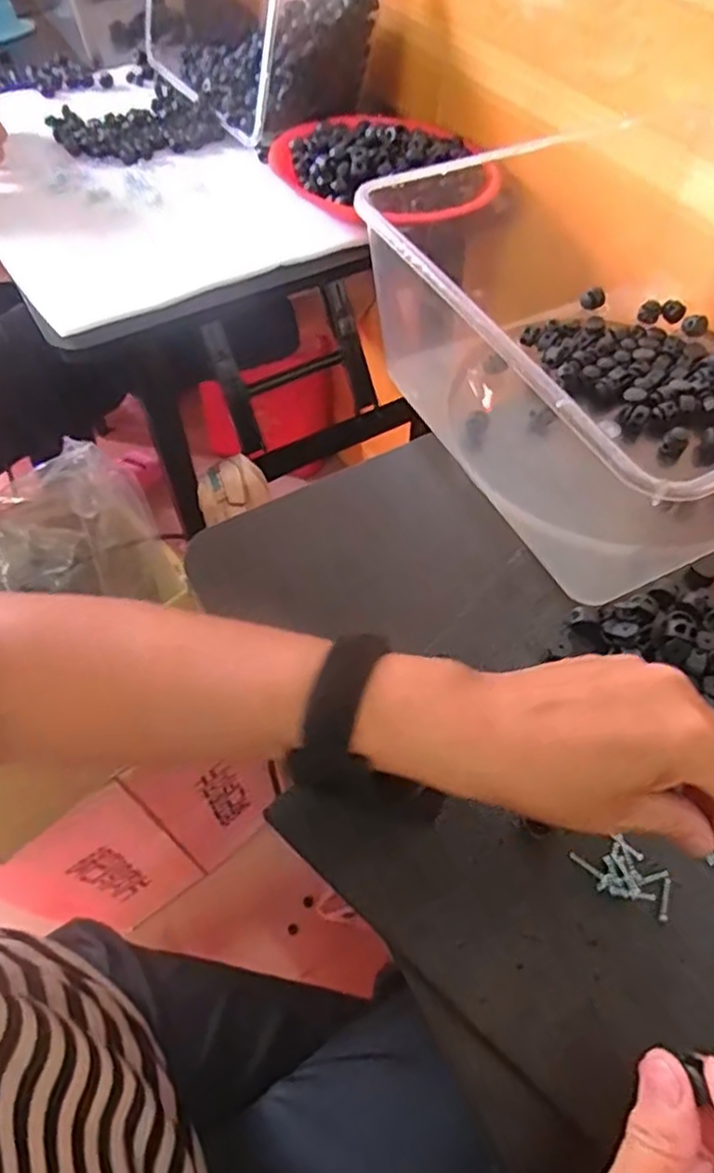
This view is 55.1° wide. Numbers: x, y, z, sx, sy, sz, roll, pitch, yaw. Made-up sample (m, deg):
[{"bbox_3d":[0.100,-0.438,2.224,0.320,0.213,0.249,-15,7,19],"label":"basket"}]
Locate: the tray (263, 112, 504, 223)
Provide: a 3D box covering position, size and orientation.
[{"bbox_3d":[0.025,-0.445,0.693,0.205,0.035,0.215,-21,59,-14],"label":"tray"}]

